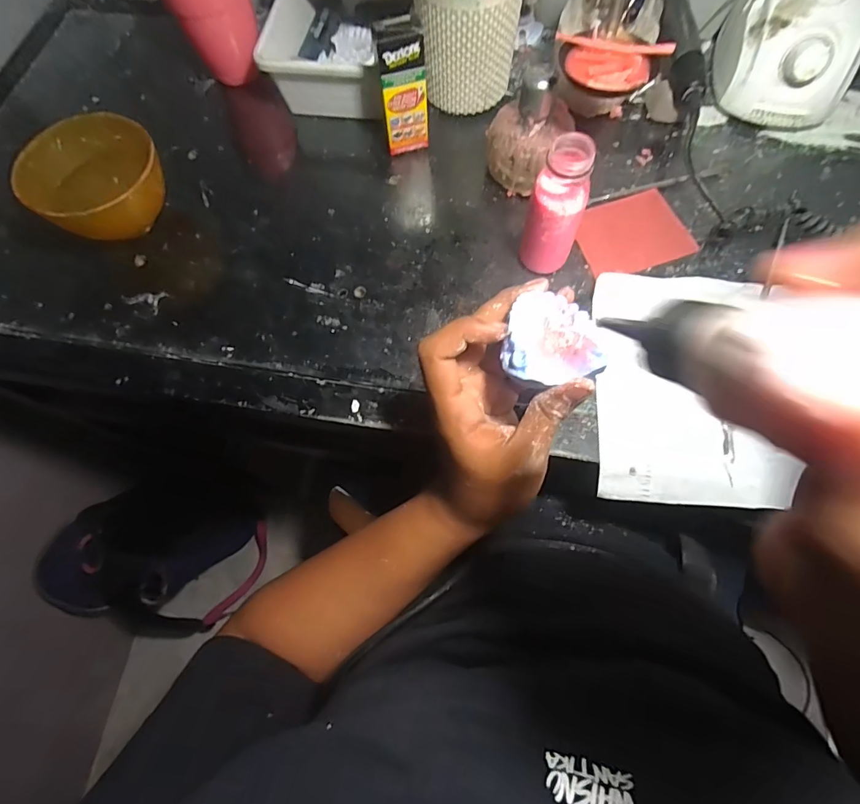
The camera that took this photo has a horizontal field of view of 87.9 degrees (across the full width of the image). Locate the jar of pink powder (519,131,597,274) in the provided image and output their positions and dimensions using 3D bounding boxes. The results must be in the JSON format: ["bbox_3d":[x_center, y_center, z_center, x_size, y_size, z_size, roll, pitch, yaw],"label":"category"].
[{"bbox_3d":[0.095,-0.140,0.340,0.038,0.110,0.035,-1,71,2],"label":"jar of pink powder"}]

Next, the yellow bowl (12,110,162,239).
[{"bbox_3d":[-0.283,-0.186,0.398,0.117,0.068,0.106,37,76,14],"label":"yellow bowl"}]

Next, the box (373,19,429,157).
[{"bbox_3d":[-0.023,-0.274,0.398,0.038,0.111,0.017,-18,71,-4],"label":"box"}]

